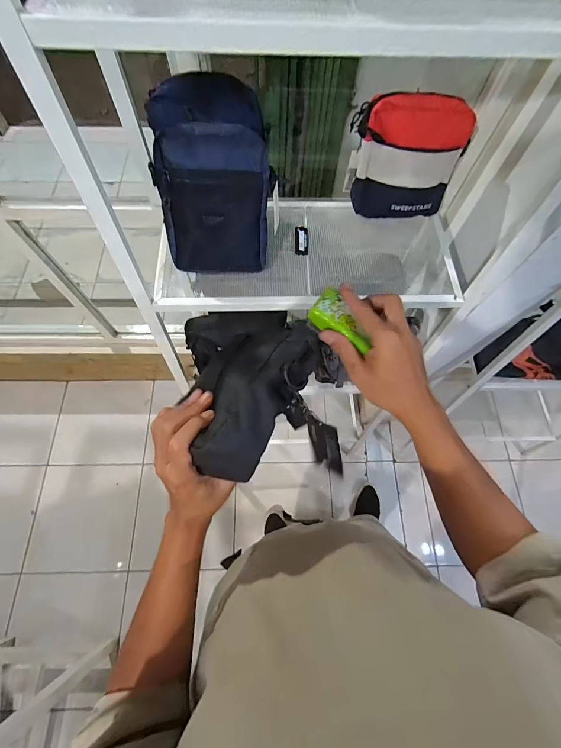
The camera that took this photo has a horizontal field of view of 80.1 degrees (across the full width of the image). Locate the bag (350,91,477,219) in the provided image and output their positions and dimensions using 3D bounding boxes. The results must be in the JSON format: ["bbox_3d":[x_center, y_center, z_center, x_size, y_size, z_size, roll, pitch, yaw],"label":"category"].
[{"bbox_3d":[0.211,-0.364,0.571,0.189,0.162,0.081,14,69,4],"label":"bag"}]

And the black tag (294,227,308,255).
[{"bbox_3d":[0.039,-0.249,0.621,0.025,0.010,0.065,0,69,-2],"label":"black tag"}]

